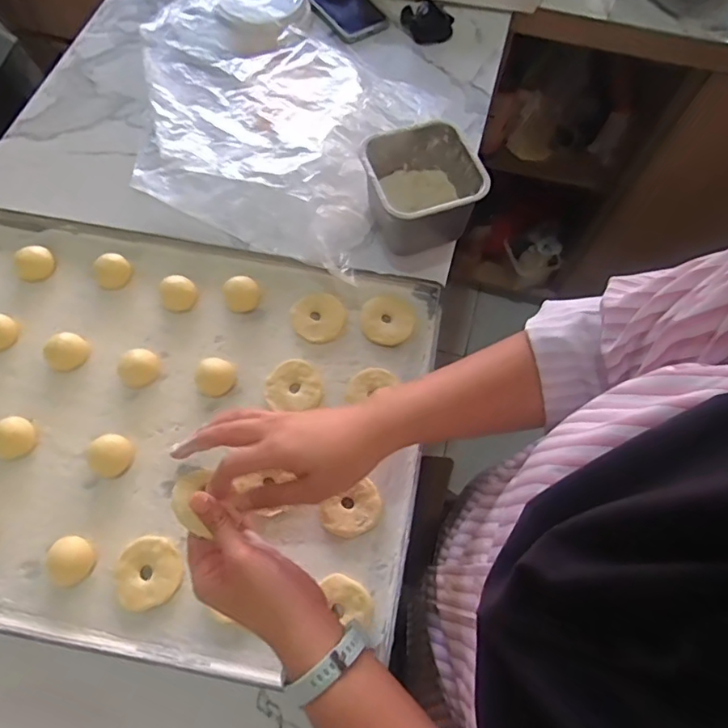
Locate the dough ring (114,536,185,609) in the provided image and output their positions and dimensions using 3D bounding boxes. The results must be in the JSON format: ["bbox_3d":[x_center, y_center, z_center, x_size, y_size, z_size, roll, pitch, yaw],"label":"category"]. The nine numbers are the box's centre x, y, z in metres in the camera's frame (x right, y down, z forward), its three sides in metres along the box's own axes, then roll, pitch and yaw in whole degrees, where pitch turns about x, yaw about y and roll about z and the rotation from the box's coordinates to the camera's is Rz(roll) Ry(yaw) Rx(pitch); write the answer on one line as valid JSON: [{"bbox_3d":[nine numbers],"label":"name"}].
[{"bbox_3d":[-0.192,0.186,0.466,0.054,0.010,0.059,0,67,-1],"label":"dough ring"}]

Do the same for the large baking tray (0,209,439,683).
[{"bbox_3d":[-0.250,0.041,0.524,0.605,0.022,0.411,10,67,3],"label":"large baking tray"}]

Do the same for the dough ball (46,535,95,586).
[{"bbox_3d":[-0.262,0.174,0.464,0.032,0.022,0.039,-28,70,-13],"label":"dough ball"}]

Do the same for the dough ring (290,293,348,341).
[{"bbox_3d":[-0.050,-0.053,0.576,0.059,0.006,0.061,0,67,-1],"label":"dough ring"}]

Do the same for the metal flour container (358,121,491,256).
[{"bbox_3d":[0.062,-0.195,0.593,0.114,0.084,0.116,-18,68,-9],"label":"metal flour container"}]

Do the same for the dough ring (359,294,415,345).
[{"bbox_3d":[0.025,-0.049,0.578,0.058,0.009,0.058,0,67,-1],"label":"dough ring"}]

